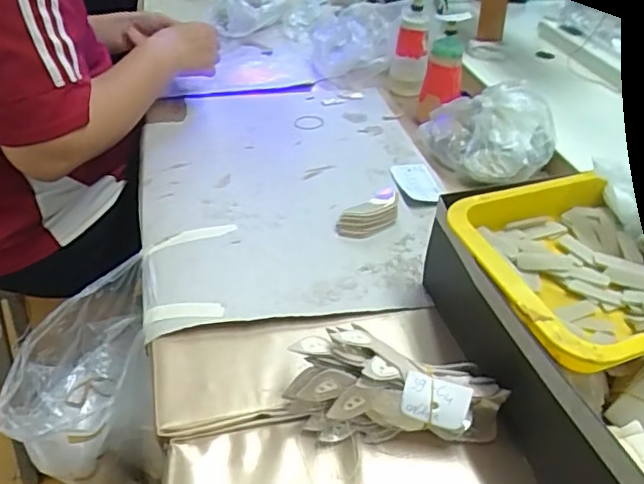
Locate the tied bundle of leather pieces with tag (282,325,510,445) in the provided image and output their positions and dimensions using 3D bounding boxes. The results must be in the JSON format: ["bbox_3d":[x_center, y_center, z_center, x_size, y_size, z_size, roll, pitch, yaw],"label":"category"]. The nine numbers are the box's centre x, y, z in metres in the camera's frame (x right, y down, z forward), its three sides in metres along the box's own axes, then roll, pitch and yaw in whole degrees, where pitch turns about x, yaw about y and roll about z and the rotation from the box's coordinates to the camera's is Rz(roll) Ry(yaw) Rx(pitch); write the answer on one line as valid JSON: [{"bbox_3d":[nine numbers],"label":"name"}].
[{"bbox_3d":[0.060,0.113,0.486,0.176,0.060,0.074,1,39,0],"label":"tied bundle of leather pieces with tag"}]

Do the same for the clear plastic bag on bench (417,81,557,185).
[{"bbox_3d":[0.222,-0.147,0.798,0.178,0.083,0.145,14,41,15],"label":"clear plastic bag on bench"}]

